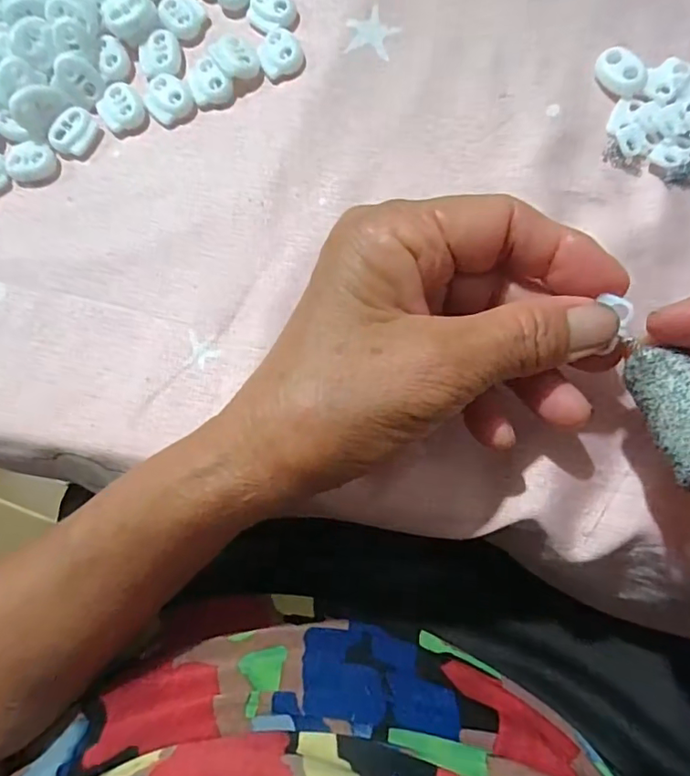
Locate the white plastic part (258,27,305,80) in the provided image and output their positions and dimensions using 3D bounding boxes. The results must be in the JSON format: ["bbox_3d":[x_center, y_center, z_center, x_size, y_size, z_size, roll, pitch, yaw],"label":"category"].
[{"bbox_3d":[-0.029,-0.149,0.230,0.019,0.005,0.022,-20,81,2],"label":"white plastic part"}]

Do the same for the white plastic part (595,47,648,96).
[{"bbox_3d":[0.114,-0.131,0.214,0.013,0.008,0.021,-28,80,1],"label":"white plastic part"}]

